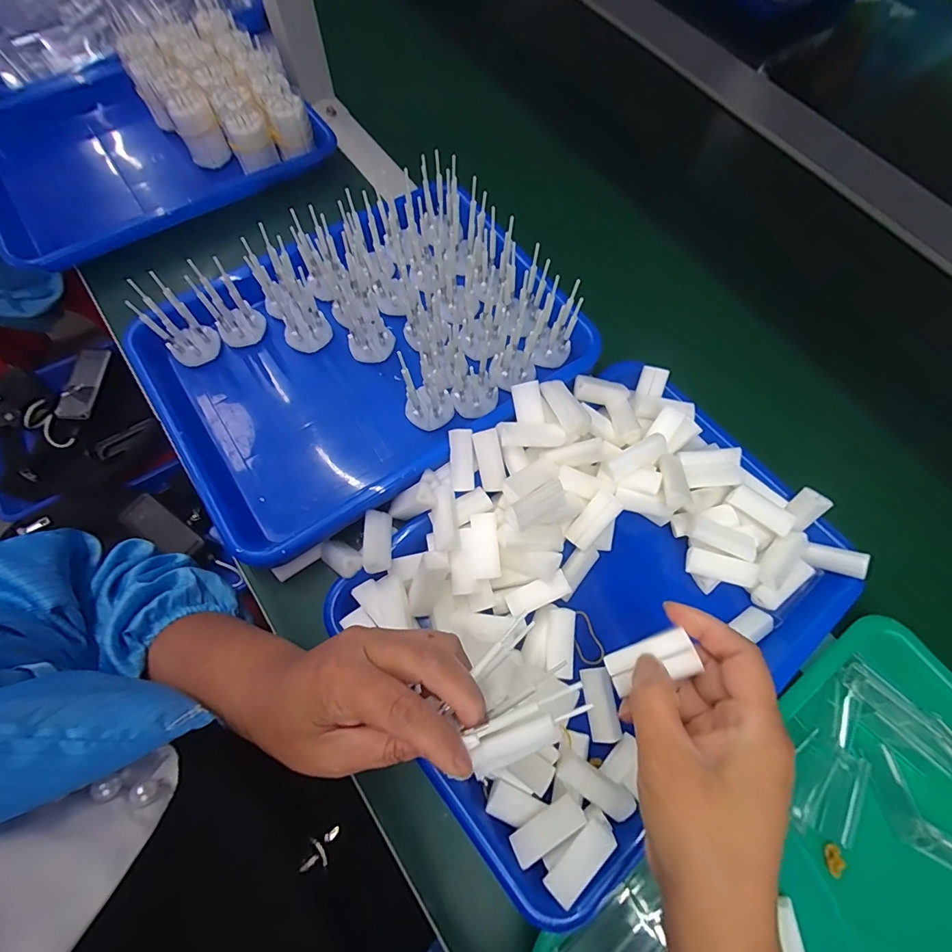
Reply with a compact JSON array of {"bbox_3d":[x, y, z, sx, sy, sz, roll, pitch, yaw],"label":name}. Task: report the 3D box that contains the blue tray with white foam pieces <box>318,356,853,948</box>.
[{"bbox_3d":[0.083,0.077,0.325,0.328,0.060,0.255,-37,75,-14],"label":"blue tray with white foam pieces"}]

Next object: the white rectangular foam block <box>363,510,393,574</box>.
[{"bbox_3d":[-0.070,0.047,0.325,0.018,0.012,0.046,-4,56,-2],"label":"white rectangular foam block"}]

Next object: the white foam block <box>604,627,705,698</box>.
[{"bbox_3d":[0.091,0.097,0.238,0.044,0.006,0.020,-26,71,14],"label":"white foam block"}]

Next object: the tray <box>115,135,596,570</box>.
[{"bbox_3d":[-0.093,-0.108,0.366,0.330,0.074,0.241,-33,74,-13],"label":"tray"}]

